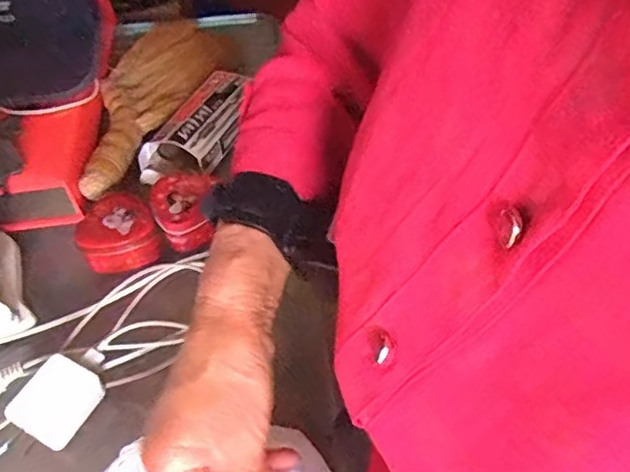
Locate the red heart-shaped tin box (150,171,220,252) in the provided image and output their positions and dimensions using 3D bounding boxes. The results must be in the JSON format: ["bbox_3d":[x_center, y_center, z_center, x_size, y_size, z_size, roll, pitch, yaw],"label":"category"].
[{"bbox_3d":[-0.125,-0.027,0.546,0.055,0.034,0.073,0,47,3],"label":"red heart-shaped tin box"}]

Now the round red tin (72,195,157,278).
[{"bbox_3d":[-0.183,-0.006,0.531,0.068,0.039,0.074,-17,49,-12],"label":"round red tin"}]

